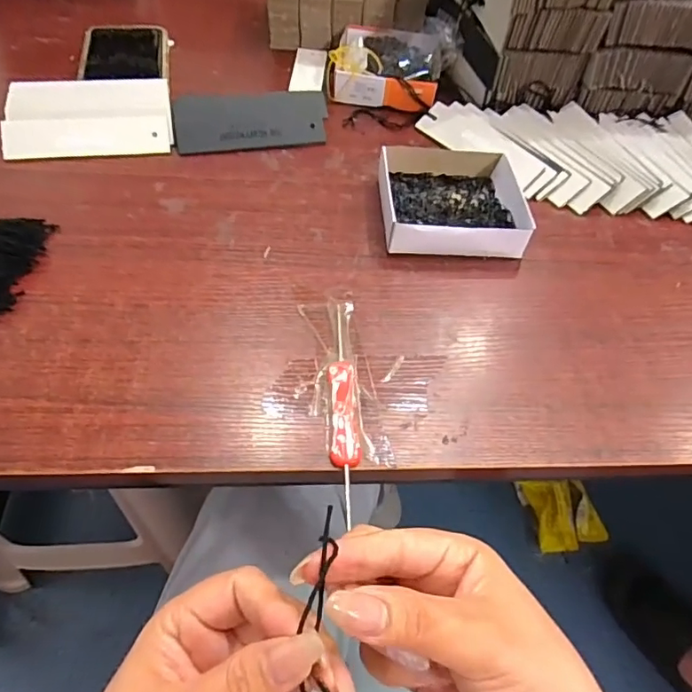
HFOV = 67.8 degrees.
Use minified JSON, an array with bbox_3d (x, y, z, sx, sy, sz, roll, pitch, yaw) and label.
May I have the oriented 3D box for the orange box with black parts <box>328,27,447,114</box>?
[{"bbox_3d":[0.043,-0.282,0.516,0.110,0.026,0.108,11,53,4],"label":"orange box with black parts"}]

